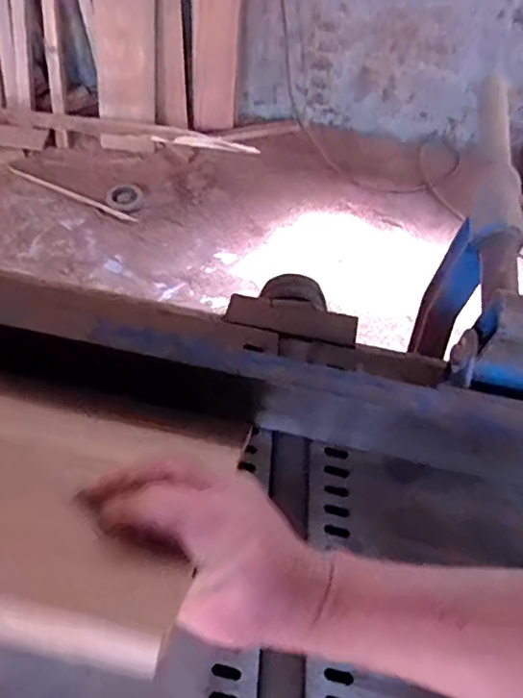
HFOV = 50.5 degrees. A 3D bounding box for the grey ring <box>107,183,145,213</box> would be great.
[{"bbox_3d":[-0.430,-0.478,1.767,0.107,0.030,0.123,-37,66,-23],"label":"grey ring"}]

